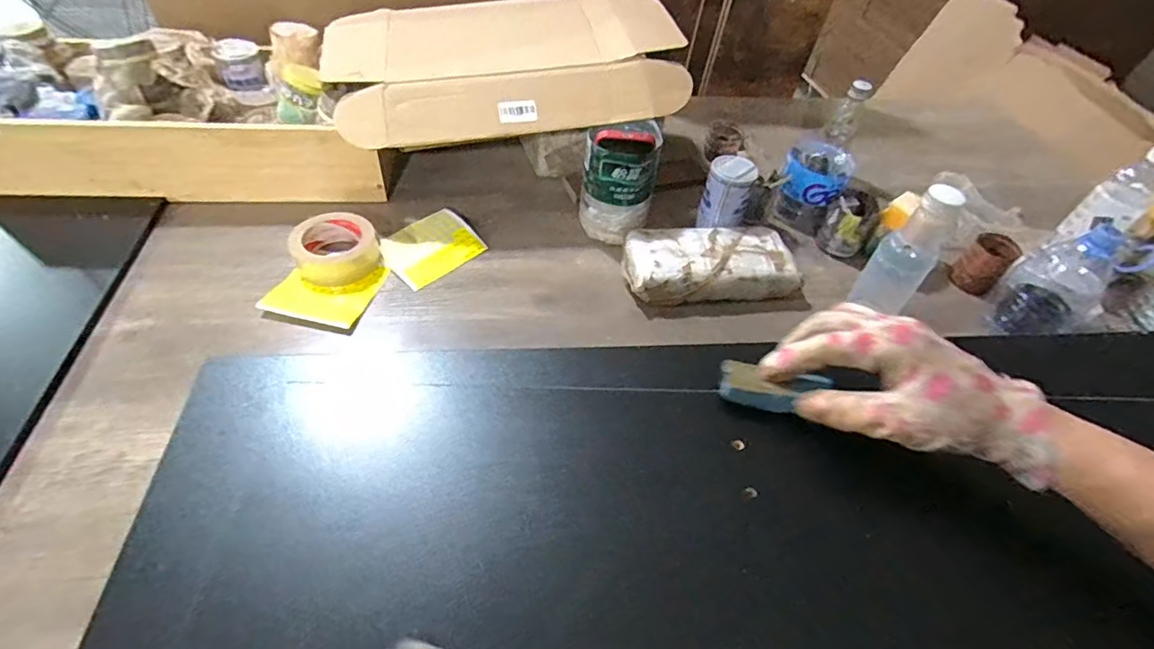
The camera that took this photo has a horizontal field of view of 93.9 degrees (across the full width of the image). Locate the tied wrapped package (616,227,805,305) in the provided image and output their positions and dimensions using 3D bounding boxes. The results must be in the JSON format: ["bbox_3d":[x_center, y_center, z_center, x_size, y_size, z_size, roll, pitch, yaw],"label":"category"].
[{"bbox_3d":[0.188,-0.082,0.758,0.241,0.061,0.116,-6,49,-12],"label":"tied wrapped package"}]

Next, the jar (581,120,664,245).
[{"bbox_3d":[0.062,-0.209,0.784,0.107,0.171,0.091,9,48,2],"label":"jar"}]

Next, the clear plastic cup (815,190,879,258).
[{"bbox_3d":[0.415,-0.154,0.826,0.075,0.077,0.075,3,48,-4],"label":"clear plastic cup"}]

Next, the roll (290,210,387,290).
[{"bbox_3d":[-0.320,-0.101,0.721,0.110,0.042,0.105,-15,52,-19],"label":"roll"}]

